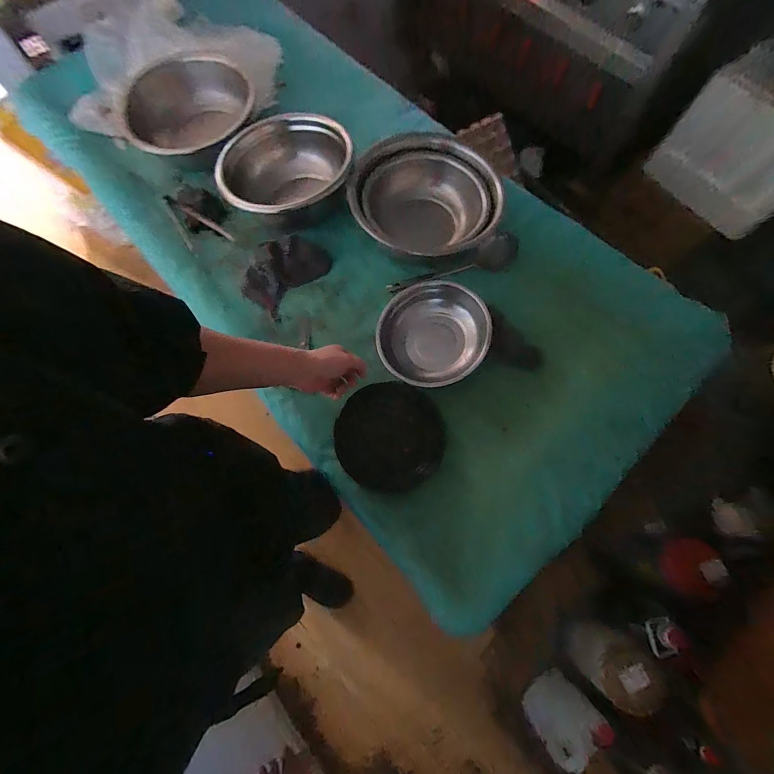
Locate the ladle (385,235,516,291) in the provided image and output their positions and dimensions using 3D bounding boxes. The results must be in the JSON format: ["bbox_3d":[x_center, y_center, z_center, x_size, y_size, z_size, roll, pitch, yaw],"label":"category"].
[{"bbox_3d":[0.159,-0.273,0.829,0.316,0.040,0.069,-21,73,-6],"label":"ladle"}]

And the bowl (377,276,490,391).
[{"bbox_3d":[0.089,-0.106,0.753,0.219,0.074,0.225,0,72,1],"label":"bowl"}]

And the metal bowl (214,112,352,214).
[{"bbox_3d":[-0.236,-0.510,0.898,0.299,0.138,0.309,0,72,1],"label":"metal bowl"}]

